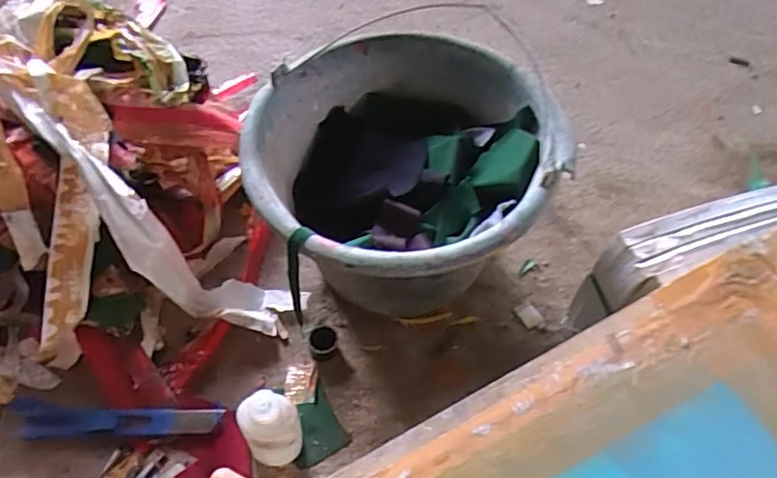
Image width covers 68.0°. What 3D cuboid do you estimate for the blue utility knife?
[{"bbox_3d":[-0.218,0.145,0.457,0.168,0.011,0.027,3,53,1],"label":"blue utility knife"}]

